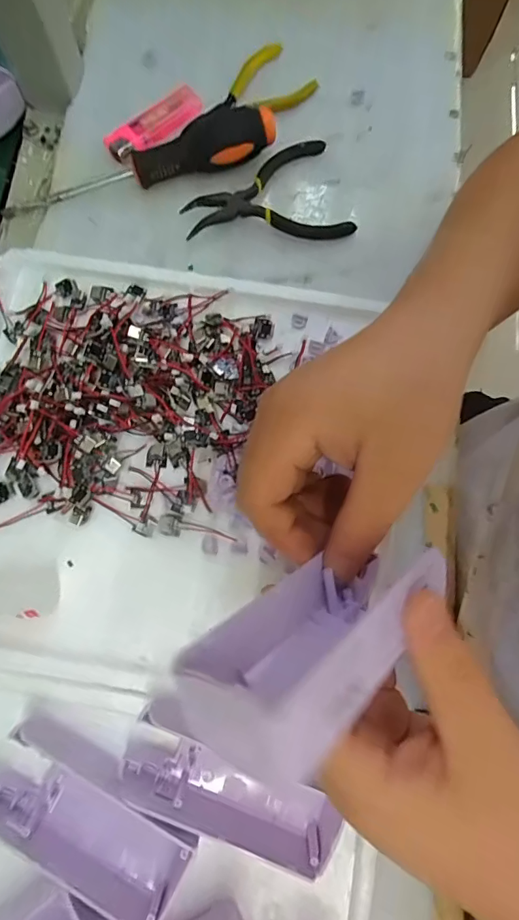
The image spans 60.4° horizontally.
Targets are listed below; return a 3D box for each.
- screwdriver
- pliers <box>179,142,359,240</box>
[{"bbox_3d":[-0.084,-0.208,0.317,0.194,0.028,0.039,-20,78,-4],"label":"screwdriver"},{"bbox_3d":[0.003,-0.189,0.323,0.115,0.015,0.078,-13,78,-3],"label":"pliers"}]

